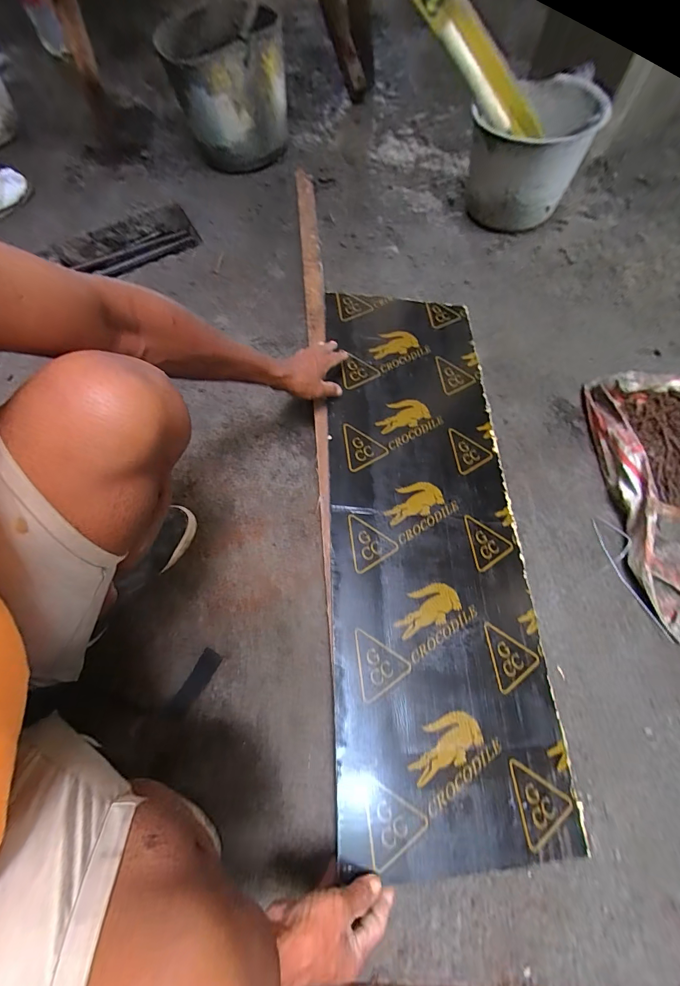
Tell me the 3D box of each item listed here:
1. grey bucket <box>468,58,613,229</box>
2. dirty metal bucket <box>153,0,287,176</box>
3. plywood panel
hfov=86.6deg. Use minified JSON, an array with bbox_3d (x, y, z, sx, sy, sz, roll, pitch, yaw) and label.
[{"bbox_3d":[0.442,-0.802,0.855,0.255,0.191,0.276,-1,67,2],"label":"grey bucket"},{"bbox_3d":[-0.270,-0.993,0.909,0.270,0.255,0.222,-11,69,-5],"label":"dirty metal bucket"},{"bbox_3d":[0.141,0.023,0.602,0.314,0.024,0.918,1,68,-8],"label":"plywood panel"}]

